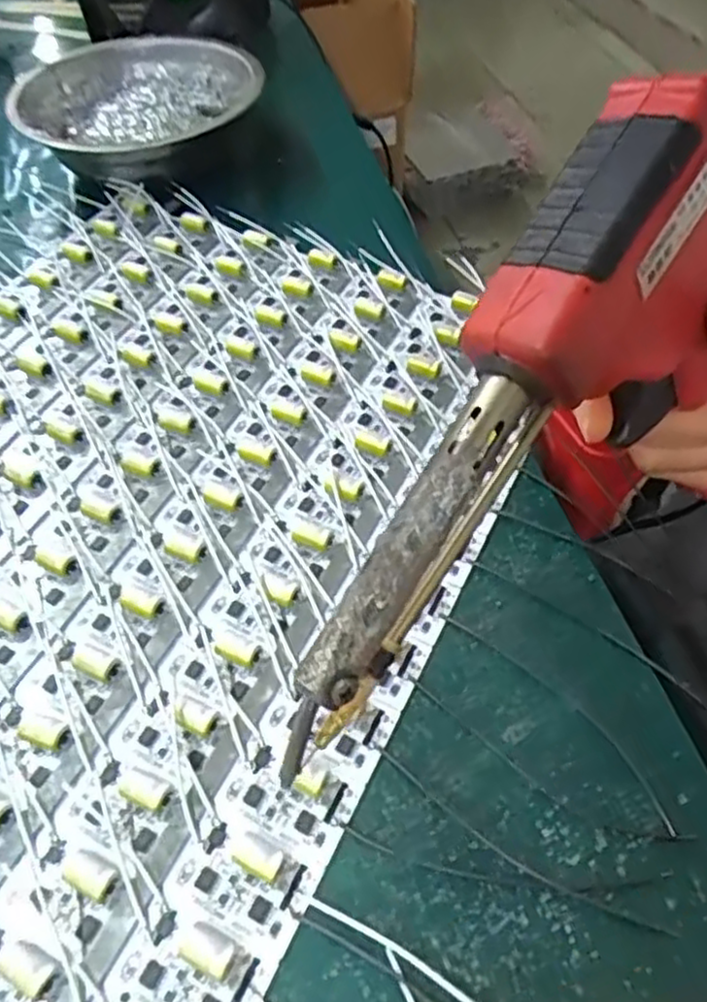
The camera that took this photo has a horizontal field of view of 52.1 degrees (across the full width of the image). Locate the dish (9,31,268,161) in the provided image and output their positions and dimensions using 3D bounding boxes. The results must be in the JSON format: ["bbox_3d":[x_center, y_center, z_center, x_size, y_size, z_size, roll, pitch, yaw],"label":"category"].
[{"bbox_3d":[-0.120,-0.222,0.396,0.126,0.033,0.116,-1,53,2],"label":"dish"}]

